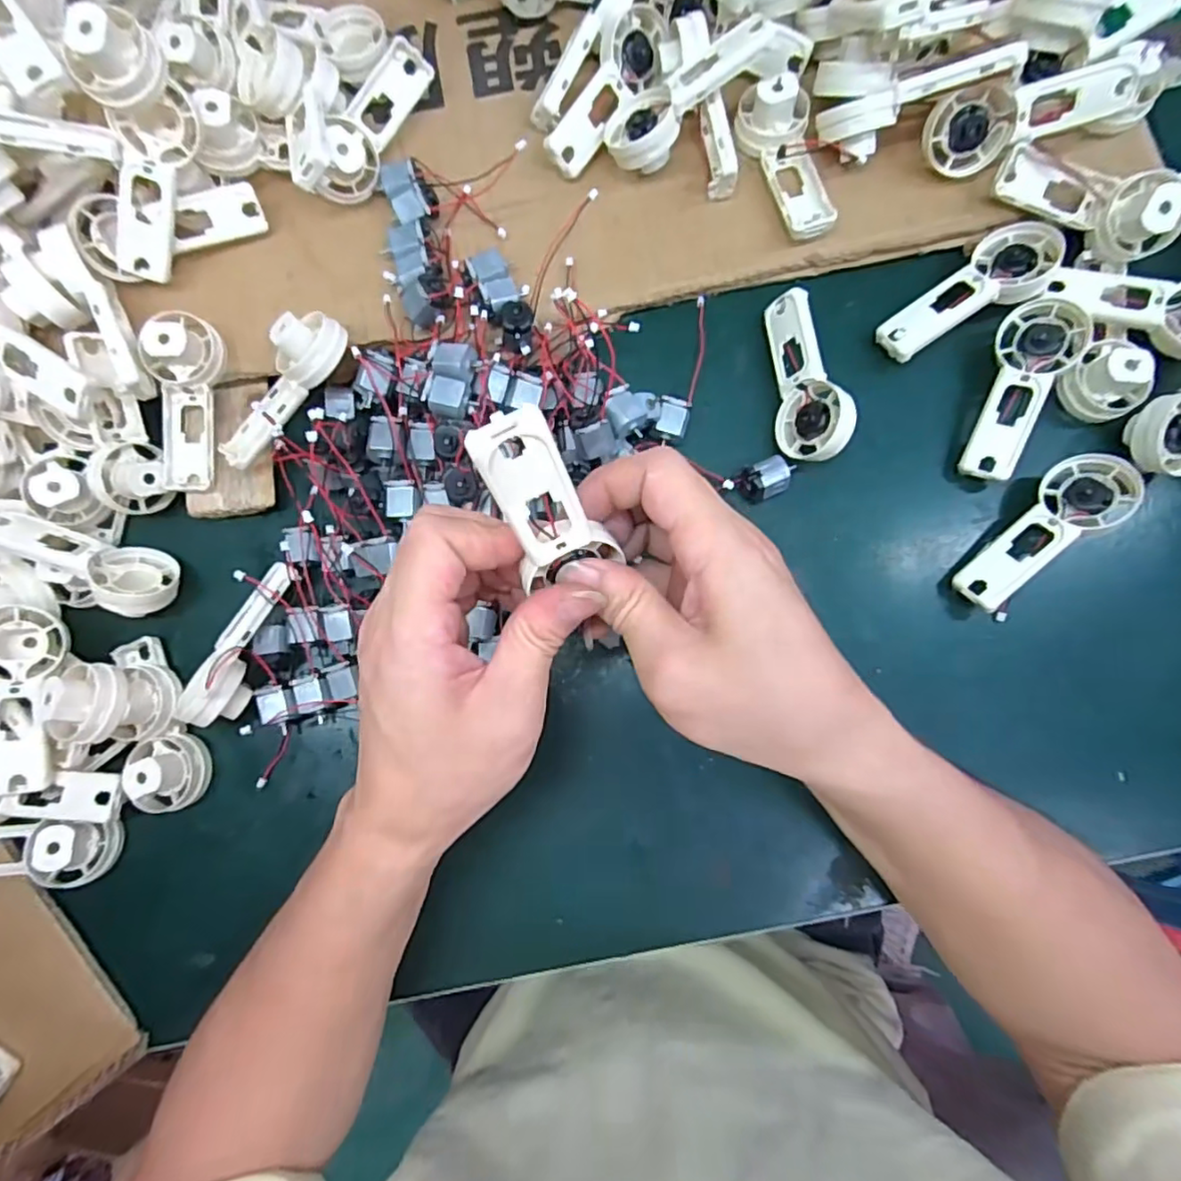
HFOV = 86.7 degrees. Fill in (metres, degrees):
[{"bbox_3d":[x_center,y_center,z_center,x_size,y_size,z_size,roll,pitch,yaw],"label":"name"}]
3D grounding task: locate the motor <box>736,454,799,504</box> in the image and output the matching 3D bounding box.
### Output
[{"bbox_3d":[0.093,-0.059,0.335,0.030,0.017,0.018,-23,81,0],"label":"motor"}]

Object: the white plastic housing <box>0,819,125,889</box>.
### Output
[{"bbox_3d":[-0.294,0.136,0.325,0.085,0.028,0.032,-1,82,4],"label":"white plastic housing"}]

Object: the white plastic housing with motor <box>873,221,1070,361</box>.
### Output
[{"bbox_3d":[0.203,-0.156,0.332,0.095,0.025,0.039,-38,81,-2],"label":"white plastic housing with motor"}]

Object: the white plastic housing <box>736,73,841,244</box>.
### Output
[{"bbox_3d":[0.107,-0.232,0.341,0.036,0.025,0.086,-14,81,2],"label":"white plastic housing"}]

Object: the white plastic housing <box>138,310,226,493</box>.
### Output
[{"bbox_3d":[-0.218,-0.100,0.333,0.031,0.025,0.091,5,100,2],"label":"white plastic housing"}]

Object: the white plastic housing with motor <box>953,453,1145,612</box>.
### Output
[{"bbox_3d":[0.229,-0.028,0.318,0.094,0.020,0.038,-43,57,5],"label":"white plastic housing with motor"}]

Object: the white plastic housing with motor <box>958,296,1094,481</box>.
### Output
[{"bbox_3d":[0.221,-0.105,0.326,0.036,0.030,0.094,27,85,7],"label":"white plastic housing with motor"}]

